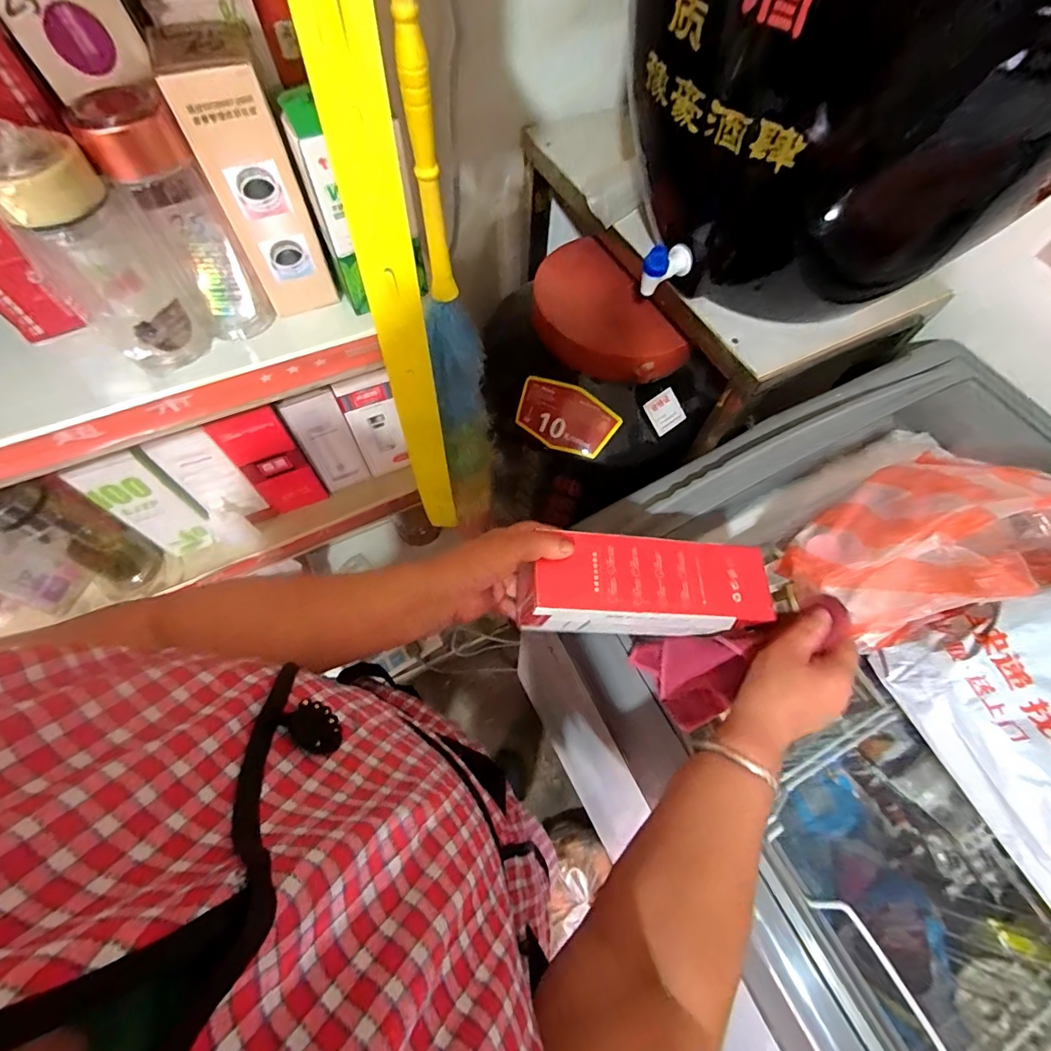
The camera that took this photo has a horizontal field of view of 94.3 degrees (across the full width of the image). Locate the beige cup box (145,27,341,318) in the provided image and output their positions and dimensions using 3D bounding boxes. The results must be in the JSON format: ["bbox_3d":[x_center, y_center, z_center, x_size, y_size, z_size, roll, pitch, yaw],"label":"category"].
[{"bbox_3d":[-0.224,-0.279,0.406,0.066,0.185,0.062,-20,66,-13],"label":"beige cup box"}]

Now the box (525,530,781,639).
[{"bbox_3d":[0.102,0.056,0.427,0.210,0.070,0.070,0,63,-9],"label":"box"}]

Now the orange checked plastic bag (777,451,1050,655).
[{"bbox_3d":[0.411,-0.004,0.417,0.288,0.098,0.161,-11,62,16],"label":"orange checked plastic bag"}]

